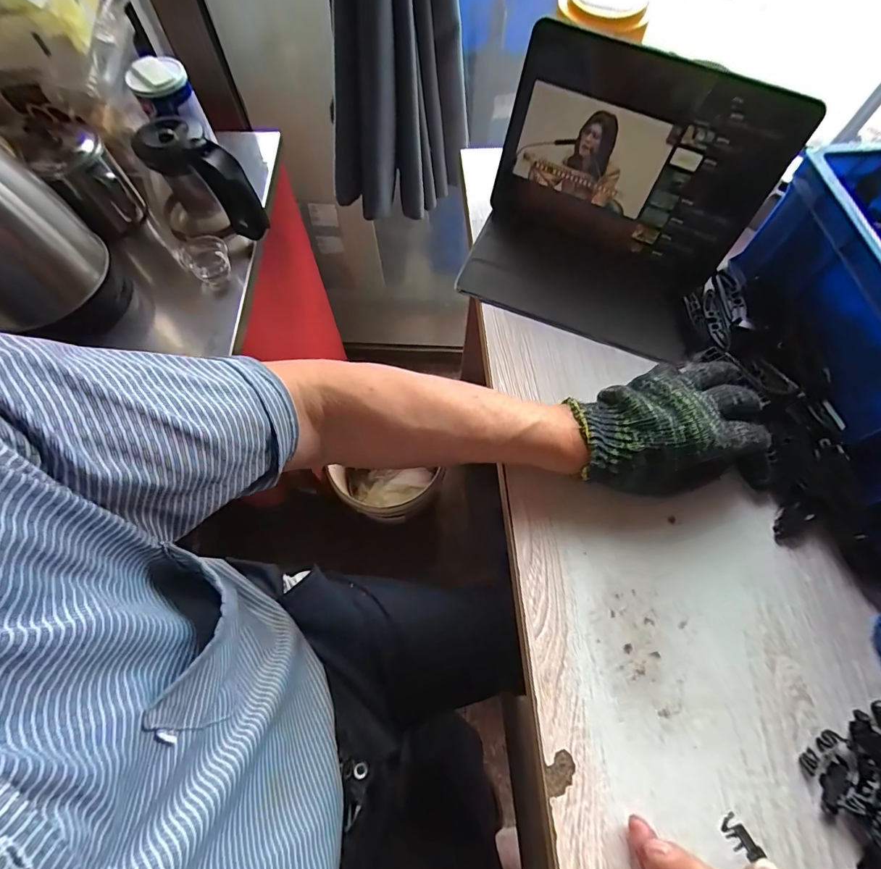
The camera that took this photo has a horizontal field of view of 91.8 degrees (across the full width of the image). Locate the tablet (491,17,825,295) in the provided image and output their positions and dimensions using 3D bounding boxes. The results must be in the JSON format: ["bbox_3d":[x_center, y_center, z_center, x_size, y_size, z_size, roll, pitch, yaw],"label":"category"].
[{"bbox_3d":[0.184,-0.264,0.426,0.254,0.177,0.016,27,48,11],"label":"tablet"}]

